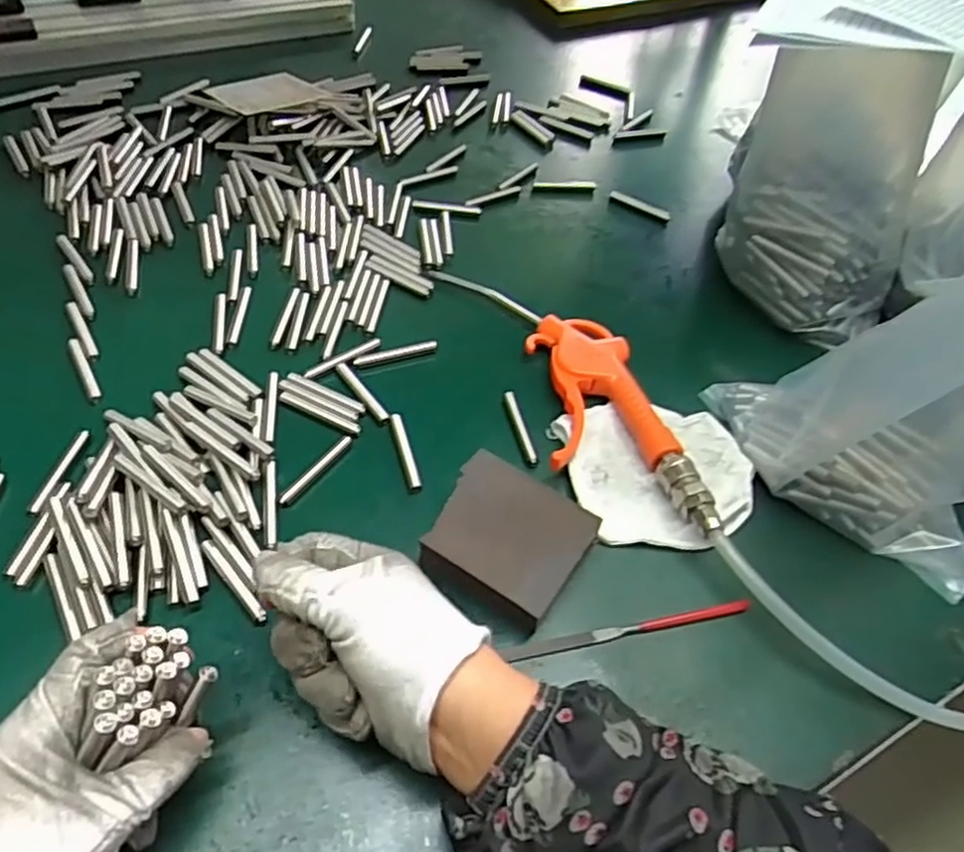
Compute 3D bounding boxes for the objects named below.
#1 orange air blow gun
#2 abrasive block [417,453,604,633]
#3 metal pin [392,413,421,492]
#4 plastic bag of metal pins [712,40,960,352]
[{"bbox_3d":[0.061,-0.032,0.467,0.090,0.023,0.263,-16,54,-18],"label":"orange air blow gun"},{"bbox_3d":[0.014,0.062,0.386,0.078,0.029,0.072,27,53,17],"label":"abrasive block"},{"bbox_3d":[-0.047,0.016,0.431,0.007,0.009,0.055,-10,52,-14],"label":"metal pin"},{"bbox_3d":[0.236,-0.160,0.487,0.134,0.181,0.079,29,54,18],"label":"plastic bag of metal pins"}]

